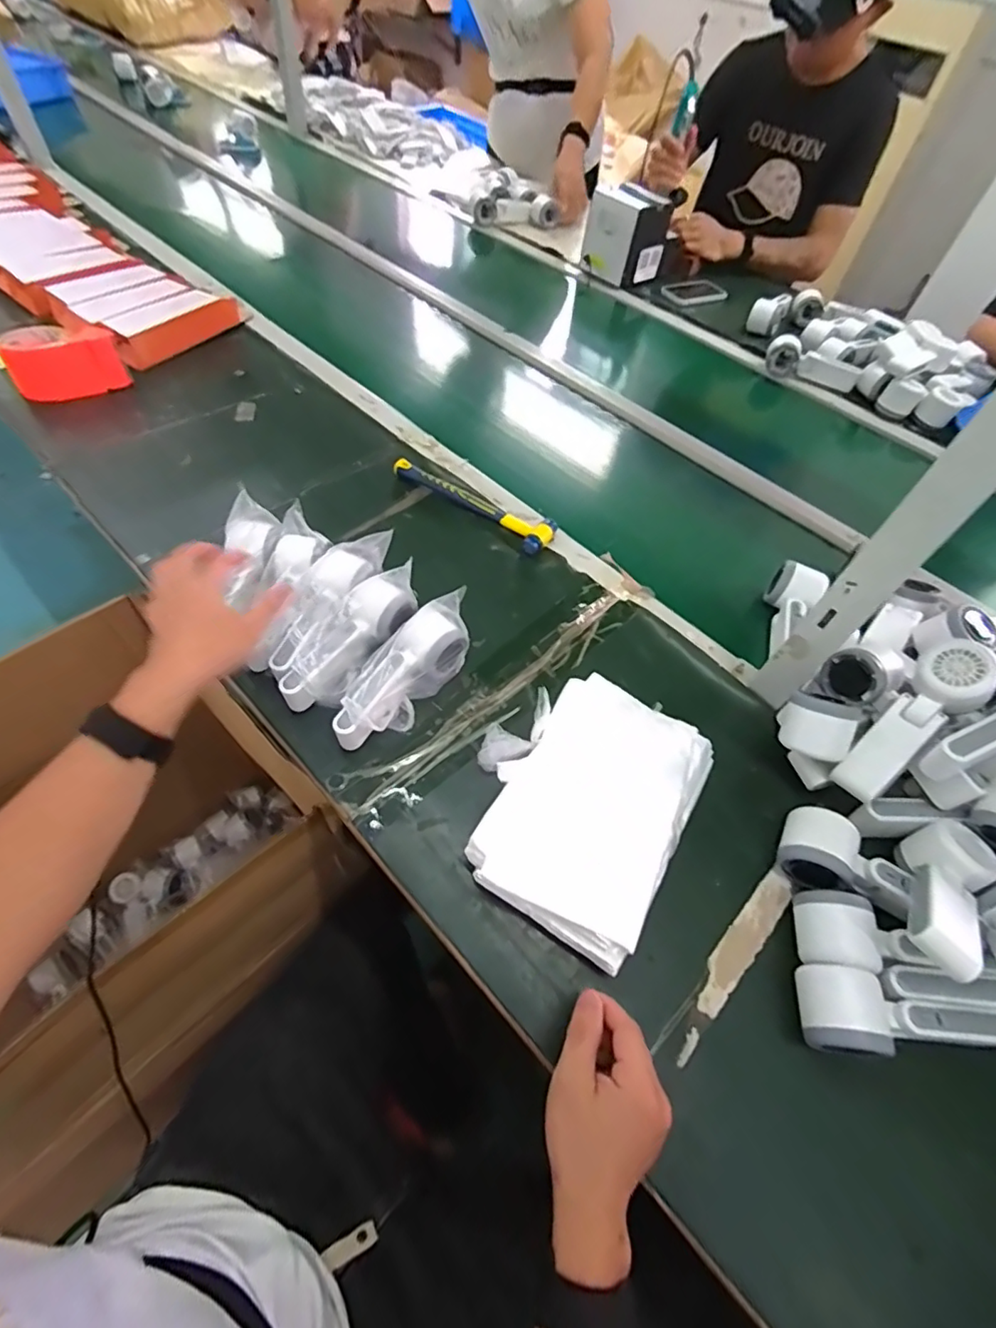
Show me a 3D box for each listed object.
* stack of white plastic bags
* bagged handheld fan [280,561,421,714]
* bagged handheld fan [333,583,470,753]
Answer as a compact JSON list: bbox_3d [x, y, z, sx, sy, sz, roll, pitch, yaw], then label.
[{"bbox_3d":[0.078,0.123,0.507,0.180,0.051,0.229,29,58,13],"label":"stack of white plastic bags"},{"bbox_3d":[-0.147,-0.025,0.565,0.061,0.048,0.172,34,73,15],"label":"bagged handheld fan"},{"bbox_3d":[-0.095,0.009,0.554,0.060,0.081,0.174,32,58,15],"label":"bagged handheld fan"}]

